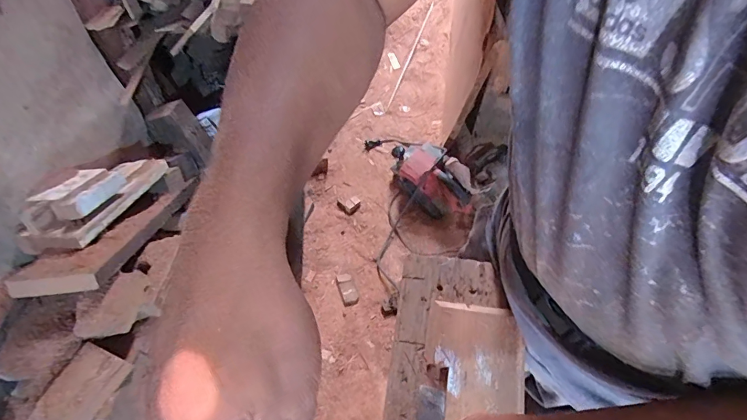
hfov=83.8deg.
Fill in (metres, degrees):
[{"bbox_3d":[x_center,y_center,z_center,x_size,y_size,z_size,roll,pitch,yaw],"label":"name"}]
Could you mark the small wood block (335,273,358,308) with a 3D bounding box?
[{"bbox_3d":[-0.084,0.252,1.322,0.053,0.016,0.108,-18,60,-11],"label":"small wood block"}]

